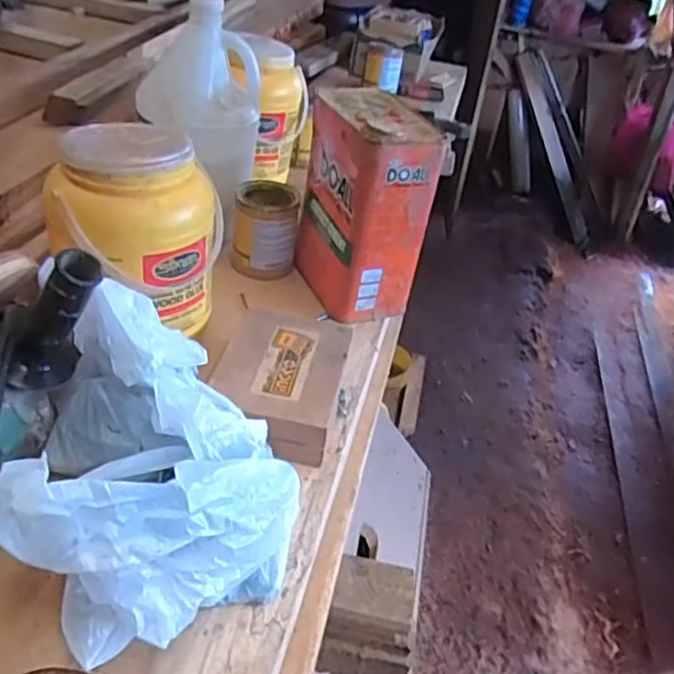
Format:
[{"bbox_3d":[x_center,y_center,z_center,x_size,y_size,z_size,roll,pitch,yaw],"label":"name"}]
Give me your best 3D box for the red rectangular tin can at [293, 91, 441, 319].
[{"bbox_3d":[0.027,-0.163,0.823,0.112,0.229,0.165,-9,40,-21],"label":"red rectangular tin can"}]

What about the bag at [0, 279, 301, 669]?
[{"bbox_3d":[-0.130,0.093,0.520,0.197,0.155,0.248,-2,38,-13],"label":"bag"}]

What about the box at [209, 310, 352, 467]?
[{"bbox_3d":[-0.055,0.040,0.691,0.118,0.046,0.176,11,37,4],"label":"box"}]

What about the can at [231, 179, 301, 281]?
[{"bbox_3d":[-0.093,-0.139,0.869,0.081,0.110,0.080,3,37,-7],"label":"can"}]

